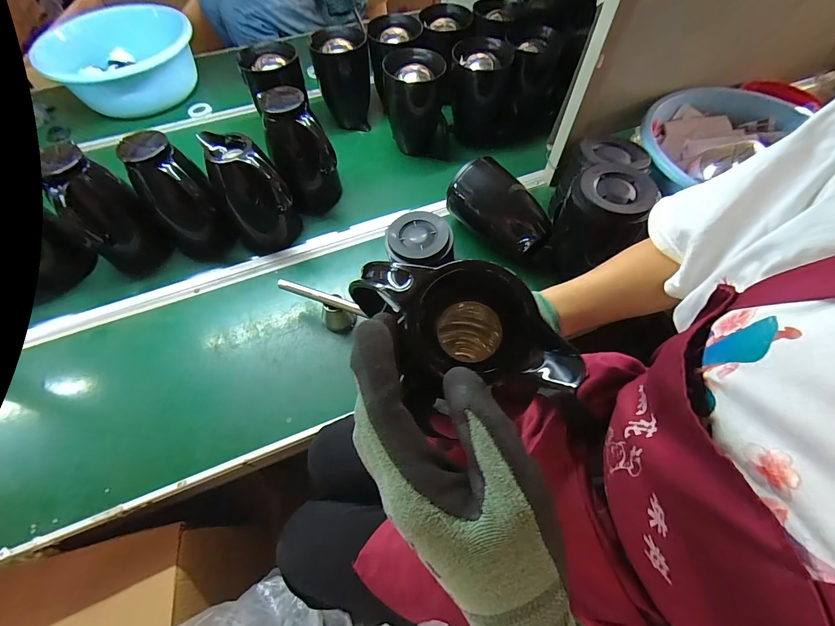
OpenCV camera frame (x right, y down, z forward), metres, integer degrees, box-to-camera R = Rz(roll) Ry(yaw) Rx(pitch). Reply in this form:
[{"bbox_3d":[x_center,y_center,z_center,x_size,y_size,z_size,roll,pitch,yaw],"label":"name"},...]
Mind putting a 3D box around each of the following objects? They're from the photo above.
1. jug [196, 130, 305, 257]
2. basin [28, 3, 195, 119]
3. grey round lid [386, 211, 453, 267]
[{"bbox_3d":[-0.307,-0.219,0.686,0.122,0.193,0.126,-25,64,-12],"label":"jug"},{"bbox_3d":[-0.776,-0.677,0.986,0.318,0.166,0.297,0,62,0],"label":"basin"},{"bbox_3d":[0.003,-0.135,0.656,0.116,0.019,0.110,2,62,1],"label":"grey round lid"}]

